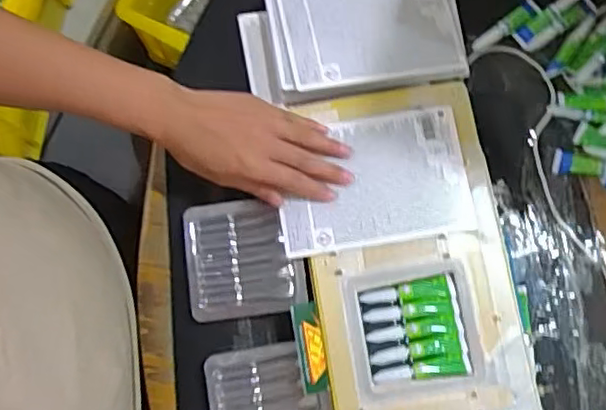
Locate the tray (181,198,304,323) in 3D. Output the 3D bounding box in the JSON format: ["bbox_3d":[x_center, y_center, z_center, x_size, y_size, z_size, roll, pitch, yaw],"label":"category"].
[{"bbox_3d":[-0.055,0.049,0.549,0.104,0.018,0.104,-7,80,-2],"label":"tray"}]

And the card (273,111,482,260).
[{"bbox_3d":[0.061,-0.021,0.538,0.165,0.005,0.115,-9,80,-1],"label":"card"}]

